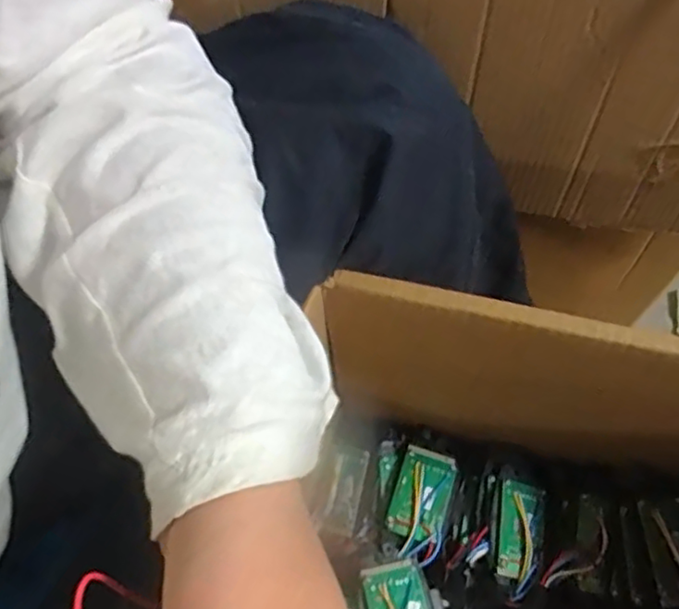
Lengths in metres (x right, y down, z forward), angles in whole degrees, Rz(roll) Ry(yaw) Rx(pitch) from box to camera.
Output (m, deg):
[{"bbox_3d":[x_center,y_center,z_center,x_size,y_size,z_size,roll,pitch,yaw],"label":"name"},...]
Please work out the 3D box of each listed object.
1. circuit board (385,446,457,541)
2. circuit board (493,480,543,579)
[{"bbox_3d":[0.078,0.179,0.596,0.049,0.012,0.082,17,66,10],"label":"circuit board"},{"bbox_3d":[0.159,0.201,0.563,0.037,0.013,0.082,12,66,8],"label":"circuit board"}]

